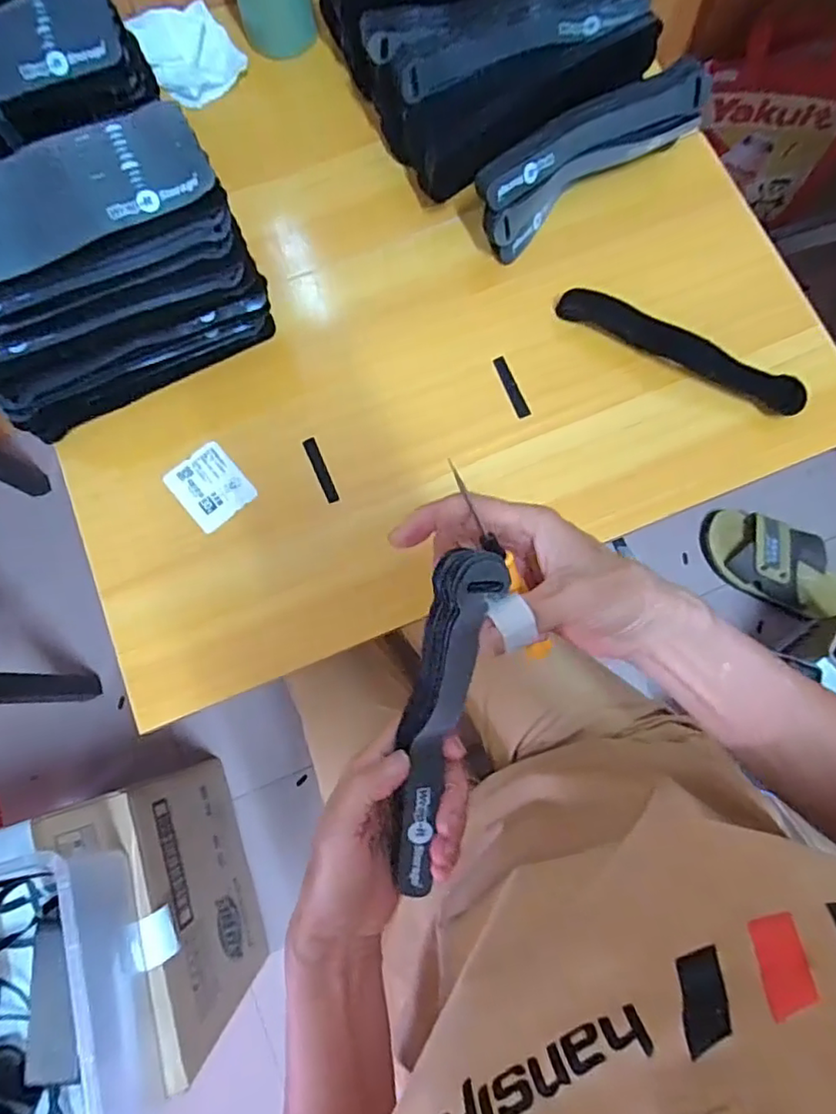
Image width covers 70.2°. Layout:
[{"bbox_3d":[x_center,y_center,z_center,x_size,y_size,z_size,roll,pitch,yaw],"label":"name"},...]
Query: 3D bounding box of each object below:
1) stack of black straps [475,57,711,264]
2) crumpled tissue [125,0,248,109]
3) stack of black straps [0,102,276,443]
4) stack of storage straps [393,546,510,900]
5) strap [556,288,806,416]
[{"bbox_3d":[0.132,-0.311,0.467,0.194,0.072,0.045,-34,80,-6],"label":"stack of black straps"},{"bbox_3d":[-0.201,-0.448,0.526,0.076,0.018,0.092,-31,80,-6],"label":"crumpled tissue"},{"bbox_3d":[-0.220,-0.191,0.410,0.202,0.131,0.110,-27,80,-5],"label":"stack of black straps"},{"bbox_3d":[0.009,0.087,0.298,0.032,0.017,0.190,11,109,3],"label":"stack of storage straps"},{"bbox_3d":[0.201,-0.161,0.461,0.194,0.021,0.023,28,80,6],"label":"strap"}]

